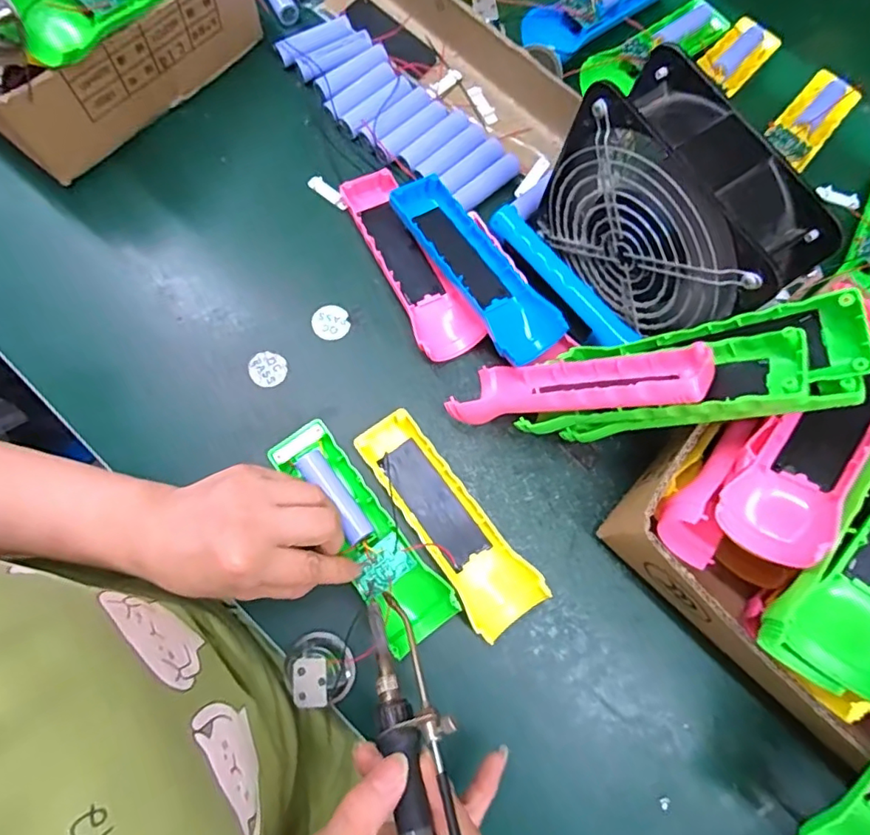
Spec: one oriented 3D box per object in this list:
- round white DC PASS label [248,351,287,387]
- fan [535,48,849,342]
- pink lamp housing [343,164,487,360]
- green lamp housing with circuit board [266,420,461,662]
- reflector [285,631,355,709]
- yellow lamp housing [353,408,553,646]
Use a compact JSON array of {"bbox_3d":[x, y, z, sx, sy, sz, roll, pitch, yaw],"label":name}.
[{"bbox_3d":[-0.121,-0.035,0.389,0.026,0.004,0.026,0,77,-1],"label":"round white DC PASS label"},{"bbox_3d":[0.140,-0.114,0.344,0.070,0.142,0.146,-33,79,-11],"label":"fan"},{"bbox_3d":[-0.020,-0.114,0.403,0.047,0.022,0.156,-28,79,-8],"label":"pink lamp housing"},{"bbox_3d":[-0.048,0.072,0.347,0.045,0.029,0.156,-34,80,-9],"label":"green lamp housing with circuit board"},{"bbox_3d":[-0.069,0.154,0.330,0.035,0.027,0.043,-23,78,-7],"label":"reflector"},{"bbox_3d":[0.006,0.068,0.359,0.049,0.029,0.155,-37,80,-9],"label":"yellow lamp housing"}]

